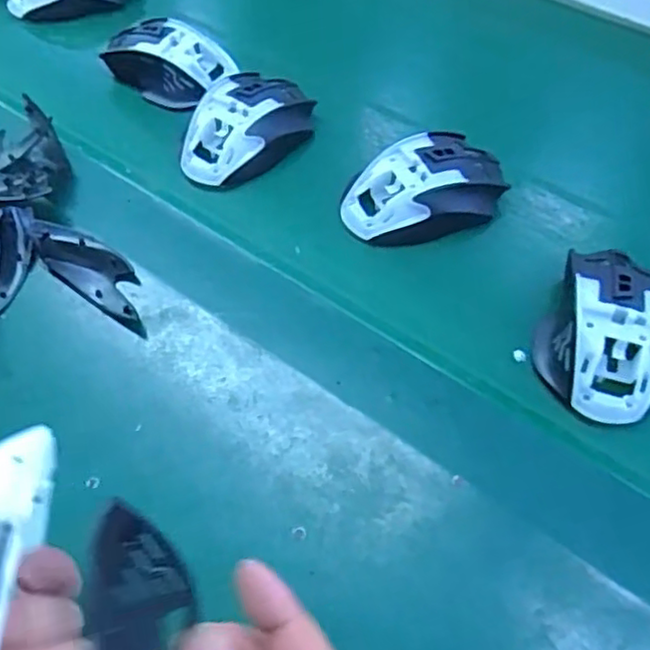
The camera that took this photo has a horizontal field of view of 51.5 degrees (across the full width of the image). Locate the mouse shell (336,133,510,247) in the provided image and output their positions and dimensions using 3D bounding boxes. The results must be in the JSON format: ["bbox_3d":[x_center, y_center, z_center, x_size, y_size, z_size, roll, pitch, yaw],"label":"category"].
[{"bbox_3d":[0.069,-0.095,0.462,0.116,0.034,0.068,-20,58,-13],"label":"mouse shell"}]

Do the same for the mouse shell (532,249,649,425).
[{"bbox_3d":[0.166,0.002,0.396,0.068,0.034,0.103,20,58,14],"label":"mouse shell"}]

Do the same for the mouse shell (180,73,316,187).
[{"bbox_3d":[-0.059,-0.146,0.495,0.065,0.035,0.104,33,62,21],"label":"mouse shell"}]

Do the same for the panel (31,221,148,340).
[{"bbox_3d":[-0.143,-0.034,0.426,0.100,0.019,0.035,34,62,21],"label":"panel"}]

